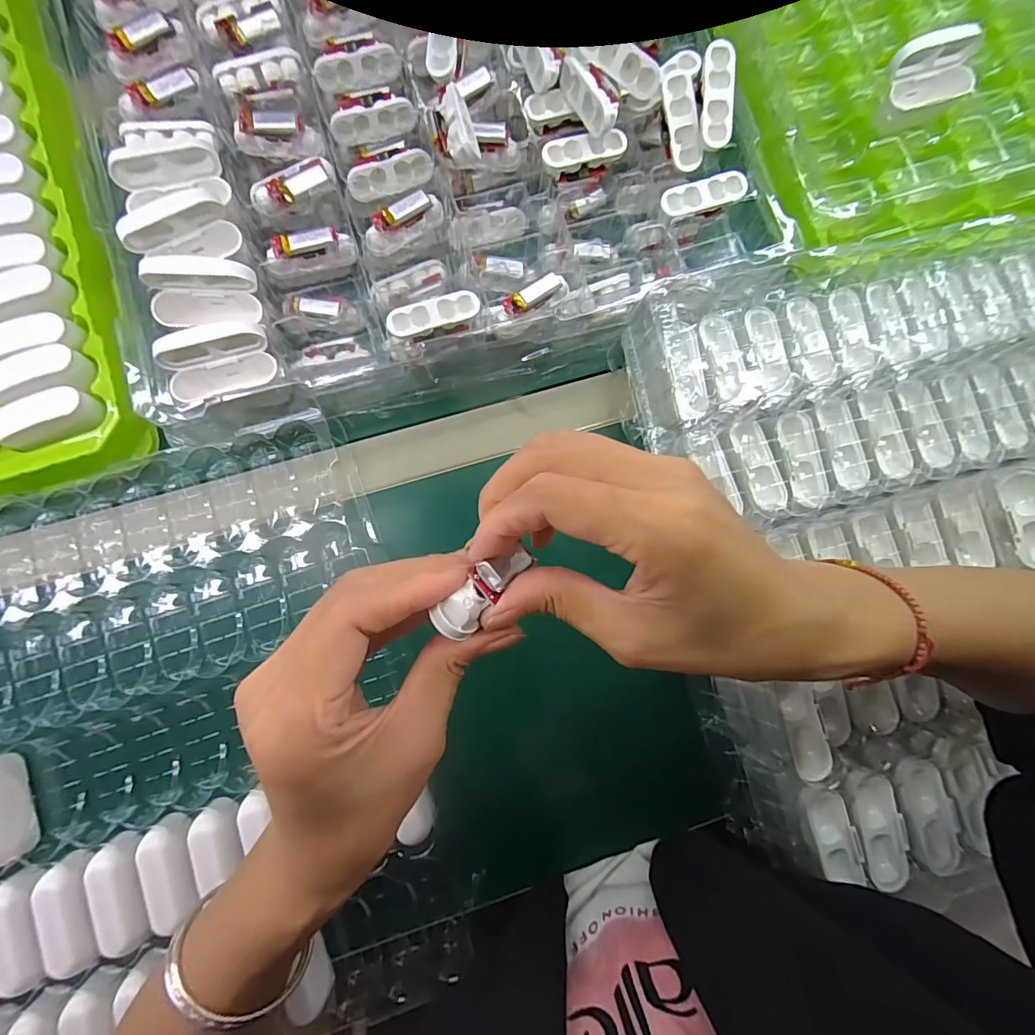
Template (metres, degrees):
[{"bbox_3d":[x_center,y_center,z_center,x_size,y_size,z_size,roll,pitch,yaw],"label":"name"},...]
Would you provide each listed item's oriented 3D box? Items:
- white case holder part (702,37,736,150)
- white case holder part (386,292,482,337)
[{"bbox_3d":[0.138,-0.291,0.323,0.021,0.006,0.065,-1,100,-2],"label":"white case holder part"},{"bbox_3d":[-0.058,-0.140,0.322,0.062,0.008,0.020,-18,84,-5],"label":"white case holder part"}]

